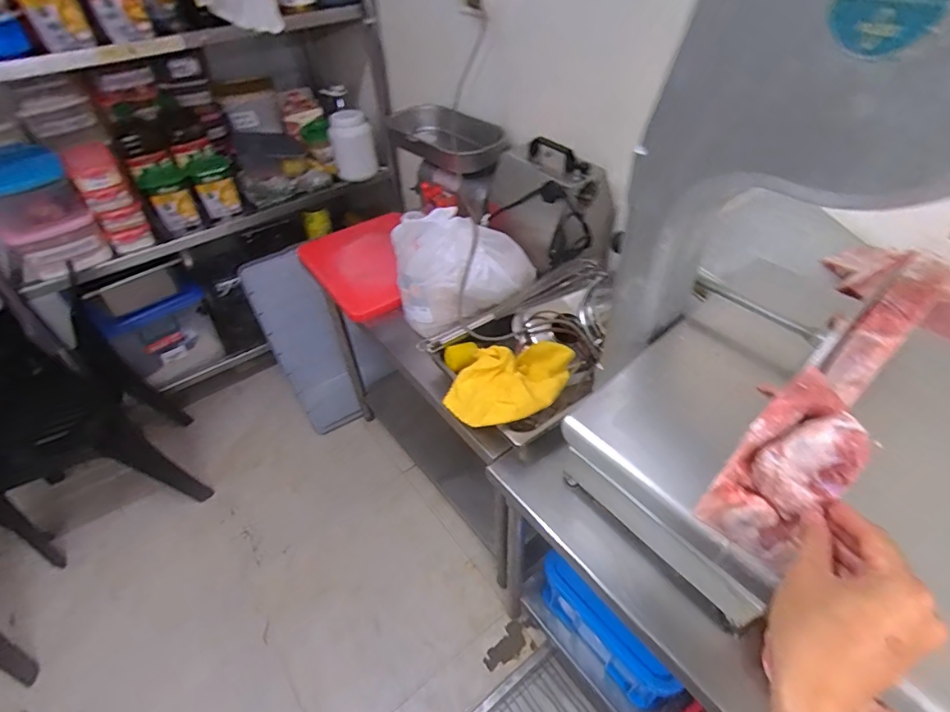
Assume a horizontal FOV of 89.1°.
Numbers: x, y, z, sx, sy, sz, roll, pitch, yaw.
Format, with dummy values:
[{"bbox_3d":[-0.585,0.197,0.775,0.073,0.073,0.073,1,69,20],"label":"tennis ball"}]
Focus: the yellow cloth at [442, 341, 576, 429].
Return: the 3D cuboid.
[{"bbox_3d":[0.084,0.048,0.955,0.259,0.086,0.171,-29,50,-25],"label":"yellow cloth"}]

